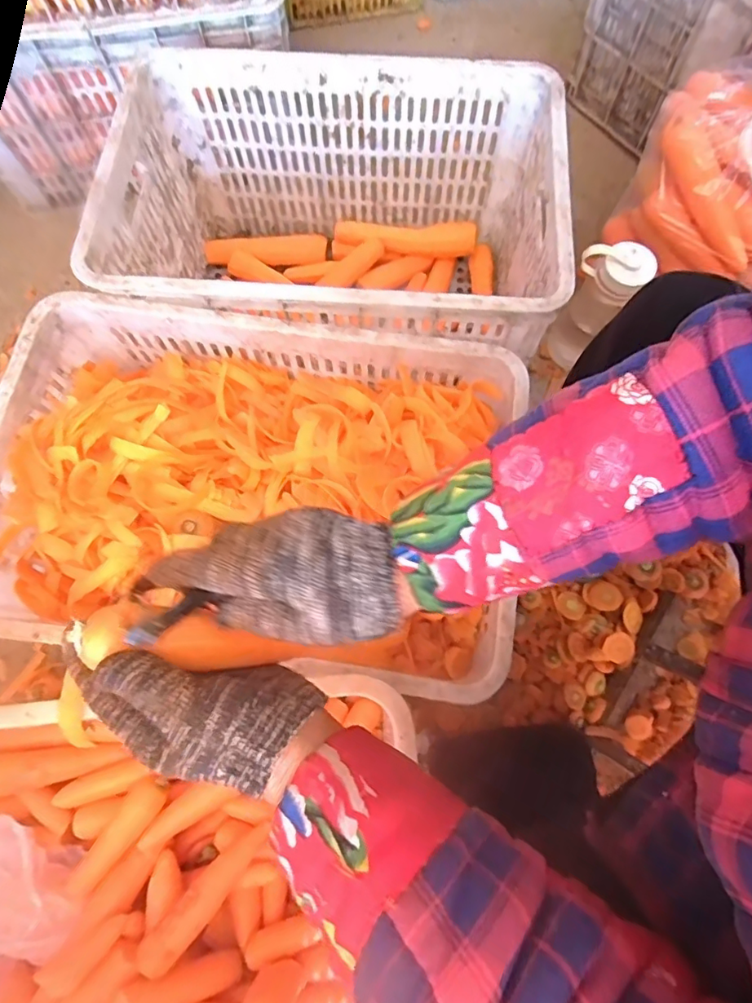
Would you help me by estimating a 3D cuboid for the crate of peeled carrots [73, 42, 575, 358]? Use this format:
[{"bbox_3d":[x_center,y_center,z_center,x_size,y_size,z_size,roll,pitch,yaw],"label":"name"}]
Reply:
[{"bbox_3d":[-0.047,-0.335,0.700,0.505,0.283,0.339,3,72,1],"label":"crate of peeled carrots"}]

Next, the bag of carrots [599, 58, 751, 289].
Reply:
[{"bbox_3d":[0.474,-0.421,0.652,0.258,0.193,0.220,36,76,11],"label":"bag of carrots"}]

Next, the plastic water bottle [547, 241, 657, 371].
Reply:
[{"bbox_3d":[0.319,-0.277,0.739,0.082,0.193,0.078,0,72,0],"label":"plastic water bottle"}]

